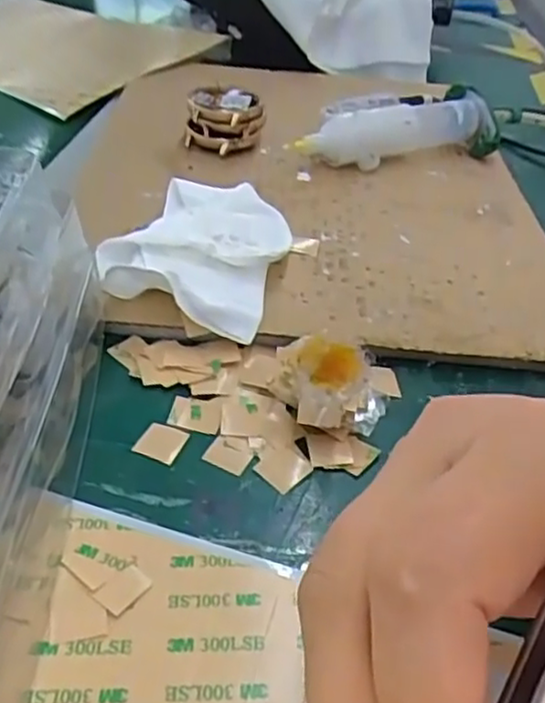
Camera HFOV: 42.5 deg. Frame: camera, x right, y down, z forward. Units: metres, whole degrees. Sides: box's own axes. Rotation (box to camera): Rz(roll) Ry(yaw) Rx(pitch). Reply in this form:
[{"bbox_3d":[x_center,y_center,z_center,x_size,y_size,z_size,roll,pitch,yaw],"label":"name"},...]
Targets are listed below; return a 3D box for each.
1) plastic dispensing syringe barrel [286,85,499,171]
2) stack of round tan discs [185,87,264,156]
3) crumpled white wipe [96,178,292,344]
[{"bbox_3d":[0.074,-0.134,0.429,0.132,0.032,0.033,-11,42,-21],"label":"plastic dispensing syringe barrel"},{"bbox_3d":[-0.029,-0.135,0.418,0.044,0.031,0.039,0,39,-9],"label":"stack of round tan discs"},{"bbox_3d":[-0.032,-0.048,0.322,0.075,0.021,0.103,14,39,9],"label":"crumpled white wipe"}]

